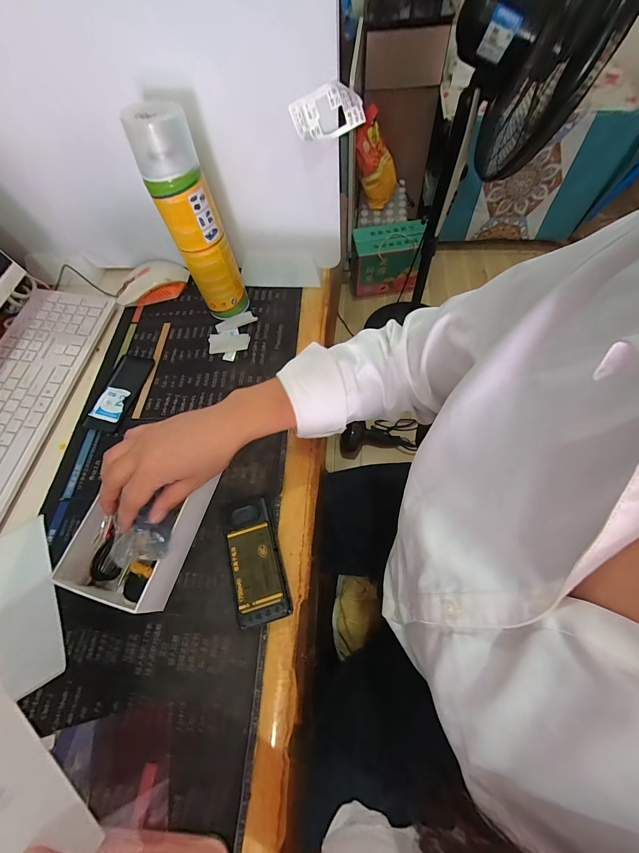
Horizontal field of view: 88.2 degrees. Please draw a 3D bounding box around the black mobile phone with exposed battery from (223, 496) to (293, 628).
[{"bbox_3d":[-0.069,0.137,0.349,0.051,0.022,0.124,-17,64,-5],"label":"black mobile phone with exposed battery"}]

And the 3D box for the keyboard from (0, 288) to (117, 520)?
[{"bbox_3d":[-0.425,-0.023,0.448,0.131,0.019,0.424,5,64,7],"label":"keyboard"}]

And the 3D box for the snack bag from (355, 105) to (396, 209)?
[{"bbox_3d":[0.241,-1.133,1.412,0.072,0.322,0.197,25,83,30],"label":"snack bag"}]

